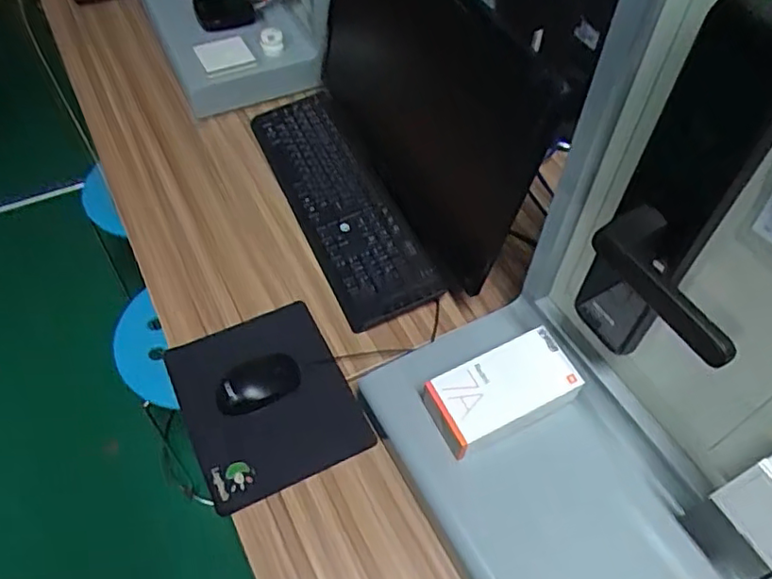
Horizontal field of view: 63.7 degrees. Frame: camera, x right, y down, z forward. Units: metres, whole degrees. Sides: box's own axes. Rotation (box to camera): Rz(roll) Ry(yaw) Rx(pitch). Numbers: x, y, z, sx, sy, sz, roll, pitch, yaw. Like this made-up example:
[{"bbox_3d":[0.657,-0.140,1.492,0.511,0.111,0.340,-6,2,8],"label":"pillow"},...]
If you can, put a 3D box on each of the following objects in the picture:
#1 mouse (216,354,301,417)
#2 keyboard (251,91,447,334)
[{"bbox_3d":[-0.163,0.112,0.782,0.108,0.043,0.068,-15,56,-11],"label":"mouse"},{"bbox_3d":[-0.082,-0.163,0.963,0.148,0.029,0.484,-20,57,-14],"label":"keyboard"}]

